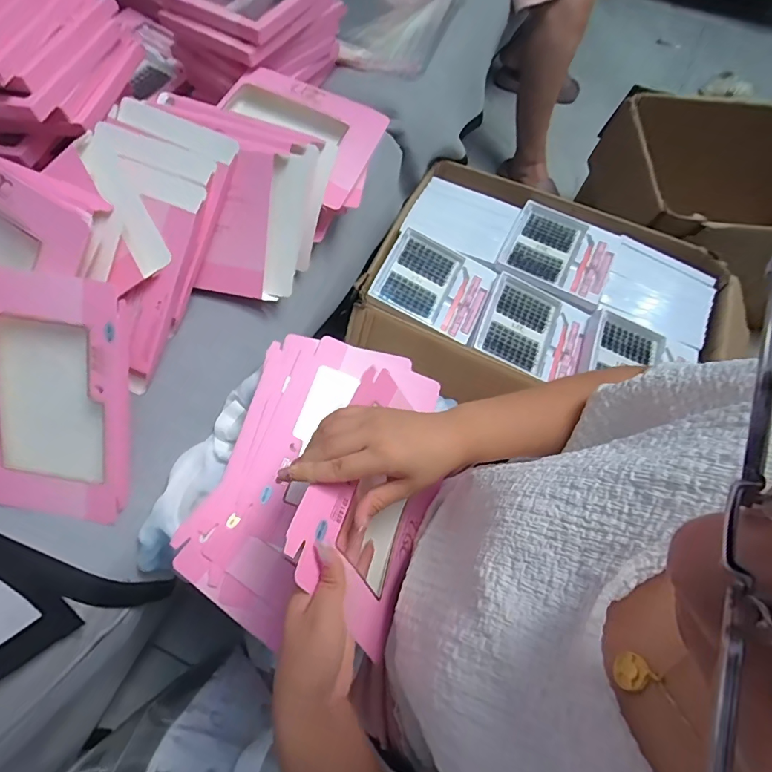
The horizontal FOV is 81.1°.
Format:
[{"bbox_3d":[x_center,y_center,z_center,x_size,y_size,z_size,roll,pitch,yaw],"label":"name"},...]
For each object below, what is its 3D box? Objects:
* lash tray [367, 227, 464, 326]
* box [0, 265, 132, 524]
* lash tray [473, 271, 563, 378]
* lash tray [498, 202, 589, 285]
[{"bbox_3d":[0.055,-0.182,0.737,0.111,0.022,0.144,25,68,7],"label":"lash tray"},{"bbox_3d":[-0.329,0.011,0.432,0.157,0.013,0.233,8,103,0],"label":"box"},{"bbox_3d":[0.211,-0.097,0.710,0.109,0.019,0.149,22,68,6],"label":"lash tray"},{"bbox_3d":[0.268,-0.241,0.767,0.113,0.016,0.144,27,68,8],"label":"lash tray"}]

